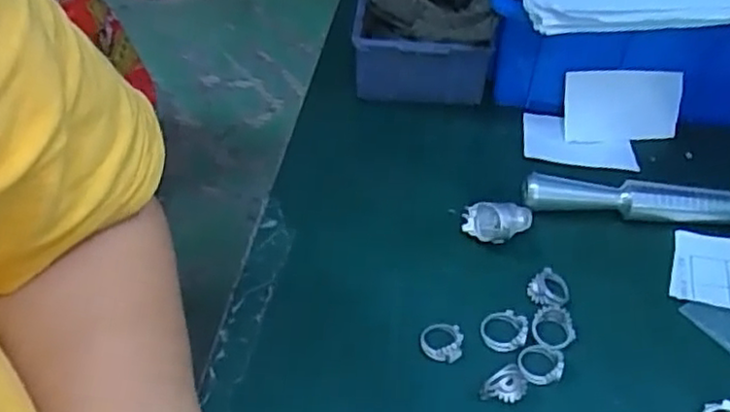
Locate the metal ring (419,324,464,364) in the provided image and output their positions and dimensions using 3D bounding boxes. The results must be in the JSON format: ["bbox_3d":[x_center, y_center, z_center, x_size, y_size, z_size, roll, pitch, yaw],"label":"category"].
[{"bbox_3d":[0.039,0.069,0.345,0.021,0.008,0.020,1,47,-1],"label":"metal ring"}]

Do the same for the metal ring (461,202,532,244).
[{"bbox_3d":[0.078,0.010,0.390,0.040,0.023,0.021,2,47,-1],"label":"metal ring"}]

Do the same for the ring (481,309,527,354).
[{"bbox_3d":[0.072,0.063,0.348,0.023,0.007,0.021,1,47,-1],"label":"ring"}]

